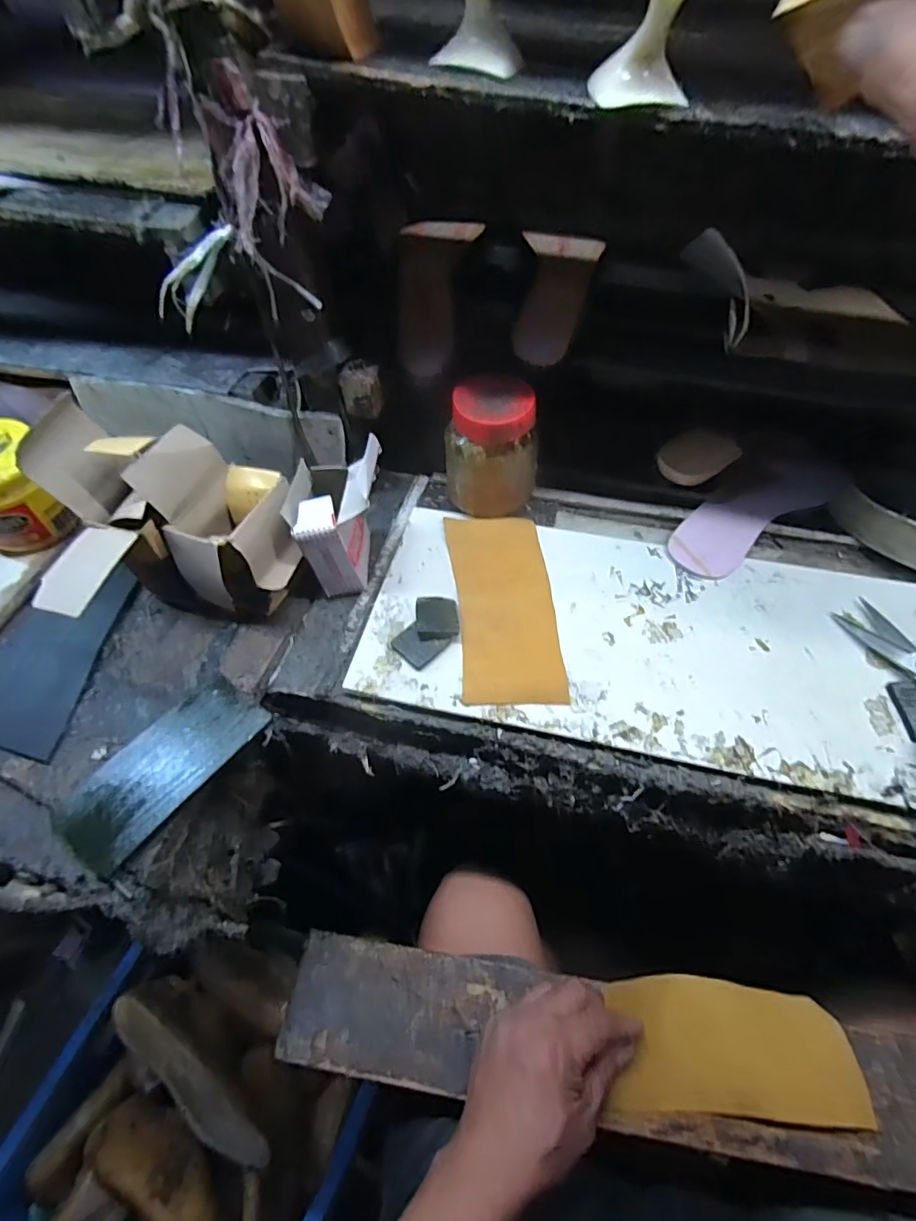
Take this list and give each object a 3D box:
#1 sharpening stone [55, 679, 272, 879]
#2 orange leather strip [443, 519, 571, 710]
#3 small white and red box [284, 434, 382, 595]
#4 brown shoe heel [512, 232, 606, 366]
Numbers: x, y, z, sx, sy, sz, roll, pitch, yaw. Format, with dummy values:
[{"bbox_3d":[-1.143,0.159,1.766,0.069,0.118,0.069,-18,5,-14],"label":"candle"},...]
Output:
[{"bbox_3d":[-0.218,0.113,0.404,0.075,0.016,0.146,32,64,20],"label":"sharpening stone"},{"bbox_3d":[0.039,-0.009,0.468,0.082,0.007,0.190,-6,58,-1],"label":"orange leather strip"},{"bbox_3d":[-0.098,-0.078,0.461,0.069,0.110,0.083,3,58,5],"label":"small white and red box"},{"bbox_3d":[0.091,-0.279,0.488,0.073,0.040,0.163,5,59,7],"label":"brown shoe heel"}]

